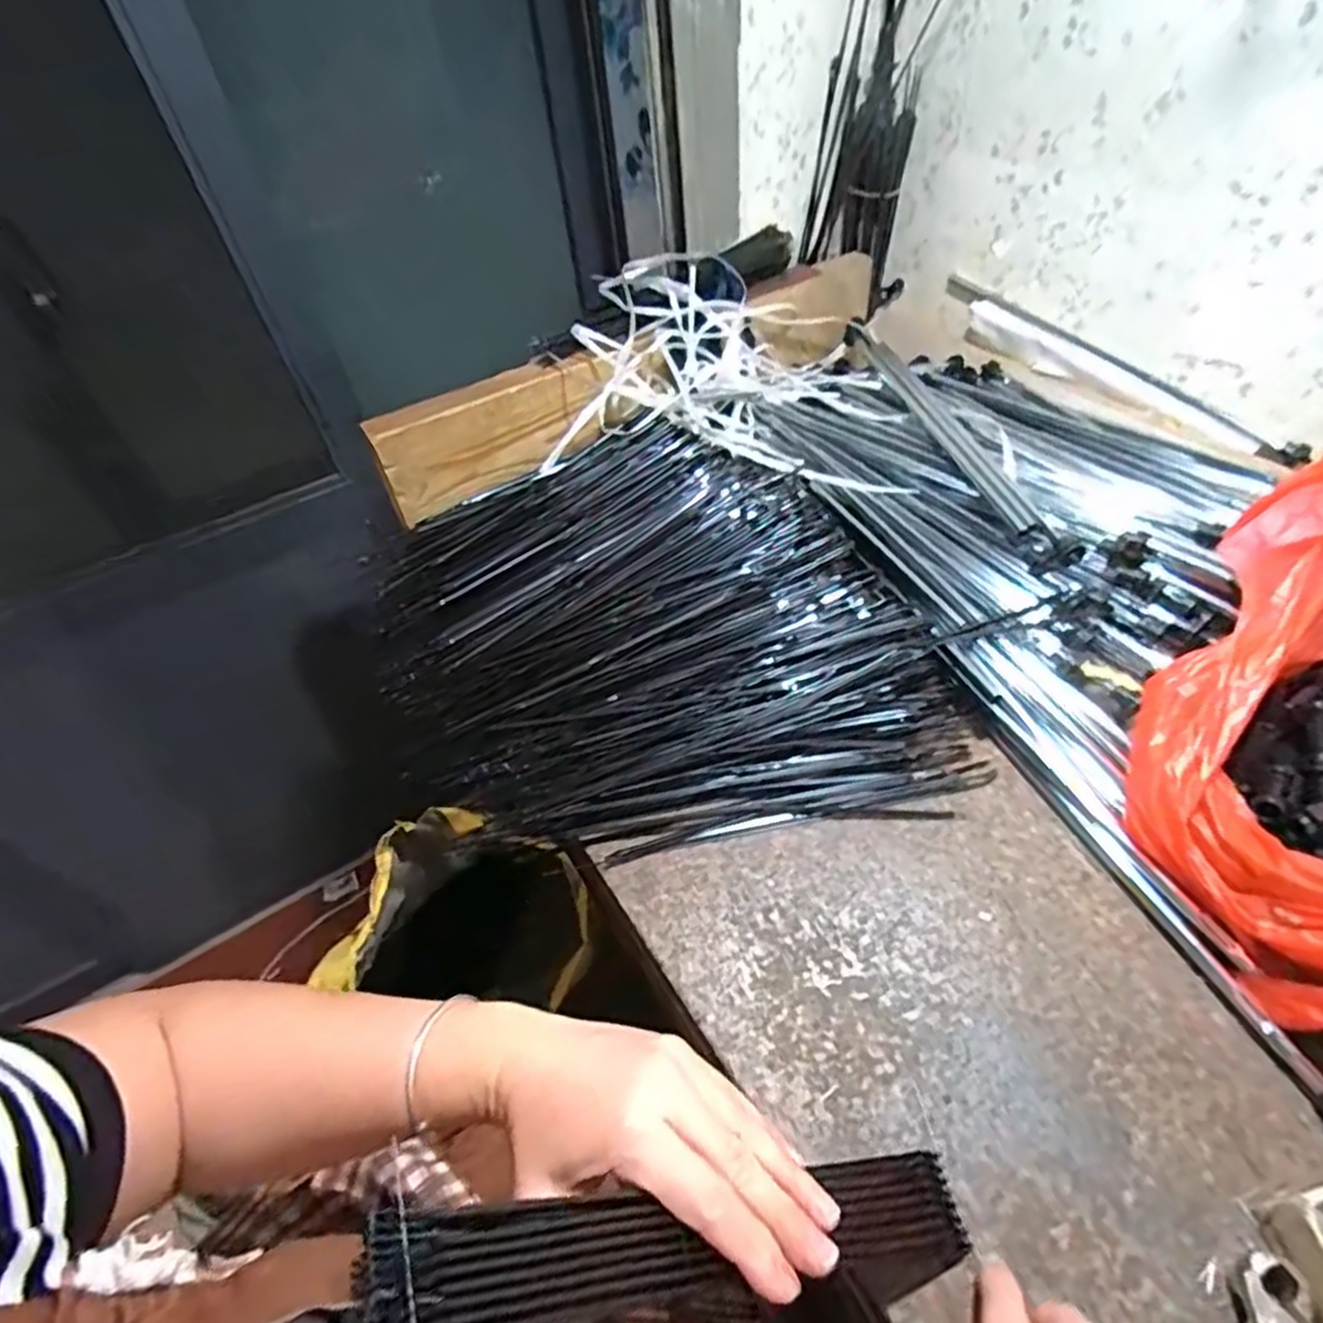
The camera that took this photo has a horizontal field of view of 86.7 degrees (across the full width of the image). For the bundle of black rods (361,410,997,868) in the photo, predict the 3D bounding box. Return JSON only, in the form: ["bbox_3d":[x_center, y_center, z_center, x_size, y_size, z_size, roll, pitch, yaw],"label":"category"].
[{"bbox_3d":[-0.024,-0.022,0.543,0.390,0.058,0.398,-22,63,-1],"label":"bundle of black rods"}]

